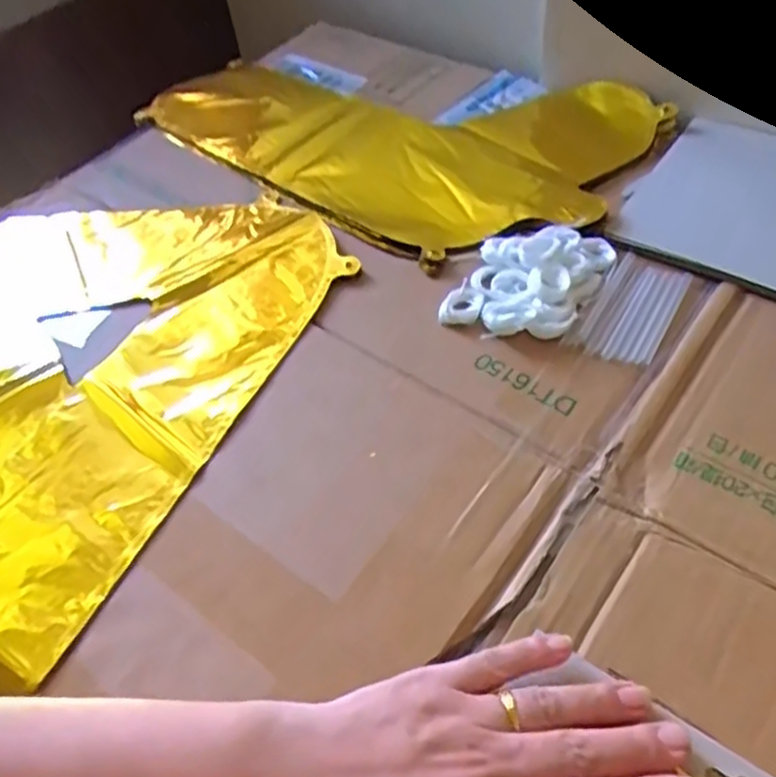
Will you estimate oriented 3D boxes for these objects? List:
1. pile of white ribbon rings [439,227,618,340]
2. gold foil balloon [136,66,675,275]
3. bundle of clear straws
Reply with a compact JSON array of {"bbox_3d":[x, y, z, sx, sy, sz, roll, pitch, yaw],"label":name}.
[{"bbox_3d":[0.089,-0.071,0.443,0.076,0.022,0.103,25,58,23],"label":"pile of white ribbon rings"},{"bbox_3d":[-0.004,-0.216,0.608,0.408,0.058,0.252,31,61,26],"label":"gold foil balloon"},{"bbox_3d":[0.150,-0.049,0.434,0.048,0.006,0.088,25,58,23],"label":"bundle of clear straws"}]

